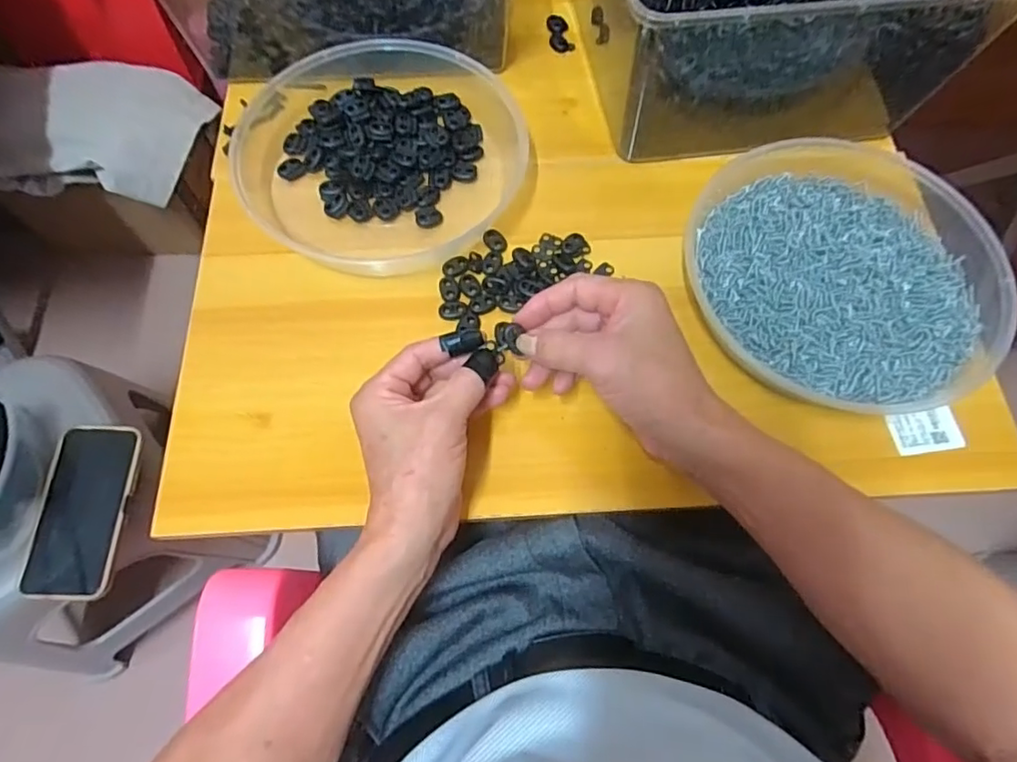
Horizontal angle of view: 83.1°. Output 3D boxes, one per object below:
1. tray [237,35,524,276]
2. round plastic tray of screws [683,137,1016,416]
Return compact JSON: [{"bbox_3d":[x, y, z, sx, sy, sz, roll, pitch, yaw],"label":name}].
[{"bbox_3d":[-0.111,-0.197,0.474,0.229,0.032,0.236,-32,72,-12],"label":"tray"},{"bbox_3d":[0.251,-0.096,0.435,0.217,0.035,0.229,0,68,0],"label":"round plastic tray of screws"}]

